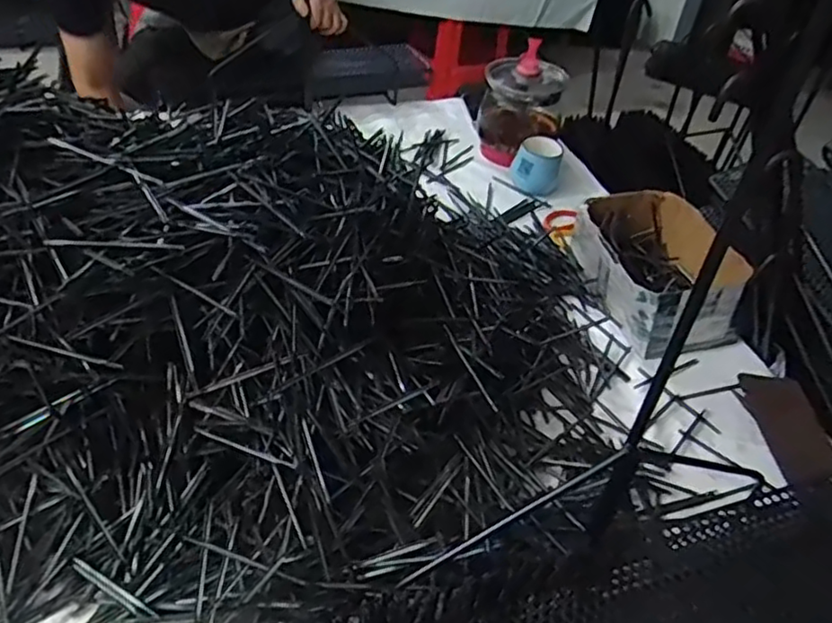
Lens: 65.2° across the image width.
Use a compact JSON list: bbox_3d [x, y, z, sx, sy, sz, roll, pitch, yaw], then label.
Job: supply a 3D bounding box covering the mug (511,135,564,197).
[{"bbox_3d":[0.239,-0.289,1.288,0.094,0.091,0.093,14,40,10],"label":"mug"}]

